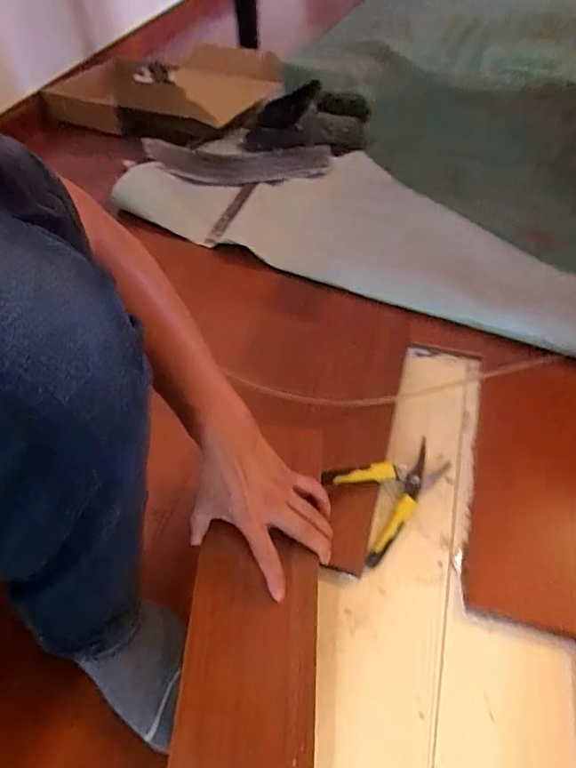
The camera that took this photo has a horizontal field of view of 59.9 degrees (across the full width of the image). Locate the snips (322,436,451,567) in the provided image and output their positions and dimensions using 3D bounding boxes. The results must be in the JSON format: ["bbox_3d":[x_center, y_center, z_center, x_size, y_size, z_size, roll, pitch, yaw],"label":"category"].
[{"bbox_3d":[0.147,0.141,0.664,0.181,0.022,0.117,-21,76,-32],"label":"snips"}]

